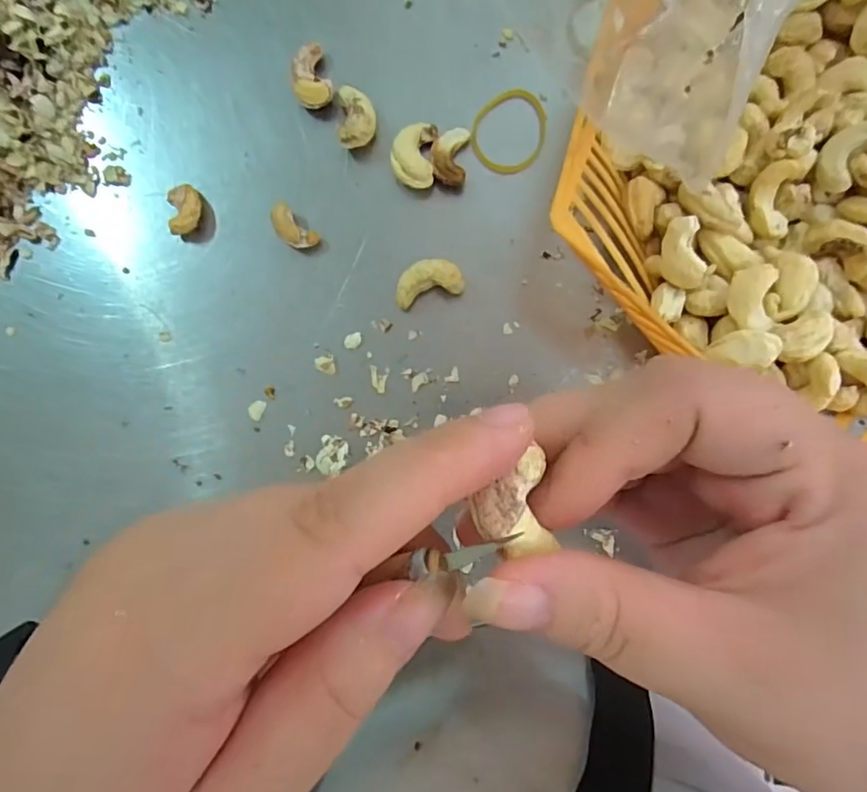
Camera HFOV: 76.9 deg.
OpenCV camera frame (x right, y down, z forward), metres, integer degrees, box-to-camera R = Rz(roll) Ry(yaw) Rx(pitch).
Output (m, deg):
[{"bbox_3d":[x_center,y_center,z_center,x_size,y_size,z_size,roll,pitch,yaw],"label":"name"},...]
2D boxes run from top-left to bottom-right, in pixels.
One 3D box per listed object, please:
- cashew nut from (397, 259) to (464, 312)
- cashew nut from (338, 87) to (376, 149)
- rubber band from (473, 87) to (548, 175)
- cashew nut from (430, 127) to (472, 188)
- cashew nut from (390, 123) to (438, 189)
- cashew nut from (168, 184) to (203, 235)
[{"bbox_3d":[-0.002,-0.046,0.221,0.027,0.012,0.015,-14,88,2],"label":"cashew nut"},{"bbox_3d":[-0.031,-0.114,0.224,0.014,0.014,0.027,-4,88,3],"label":"cashew nut"},{"bbox_3d":[0.031,-0.110,0.225,0.030,0.004,0.034,6,89,3],"label":"rubber band"},{"bbox_3d":[0.007,-0.098,0.225,0.014,0.007,0.024,4,89,3],"label":"cashew nut"},{"bbox_3d":[-0.008,-0.098,0.224,0.017,0.010,0.027,3,89,3],"label":"cashew nut"},{"bbox_3d":[-0.105,-0.078,0.229,0.014,0.007,0.020,-9,88,3],"label":"cashew nut"}]

